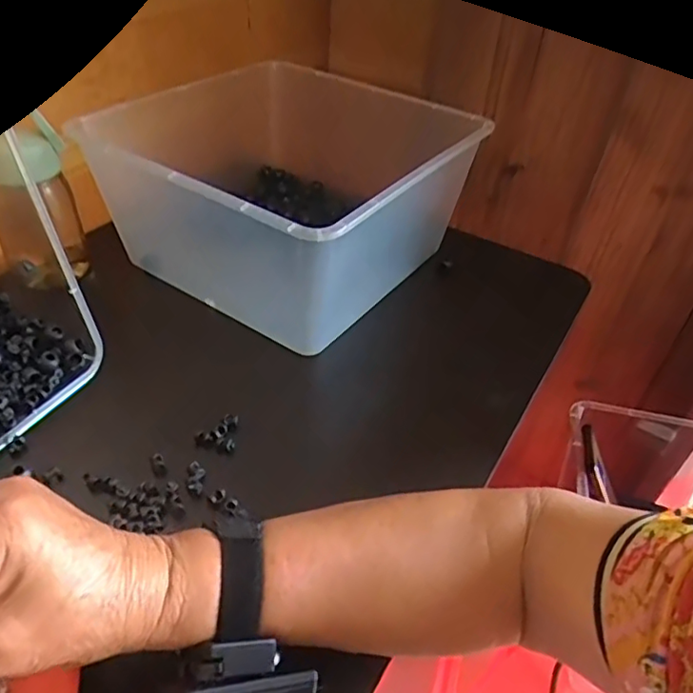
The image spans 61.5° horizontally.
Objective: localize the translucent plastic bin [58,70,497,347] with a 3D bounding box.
[{"bbox_3d":[-0.052,-0.162,0.590,0.296,0.142,0.322,26,44,21],"label":"translucent plastic bin"}]

